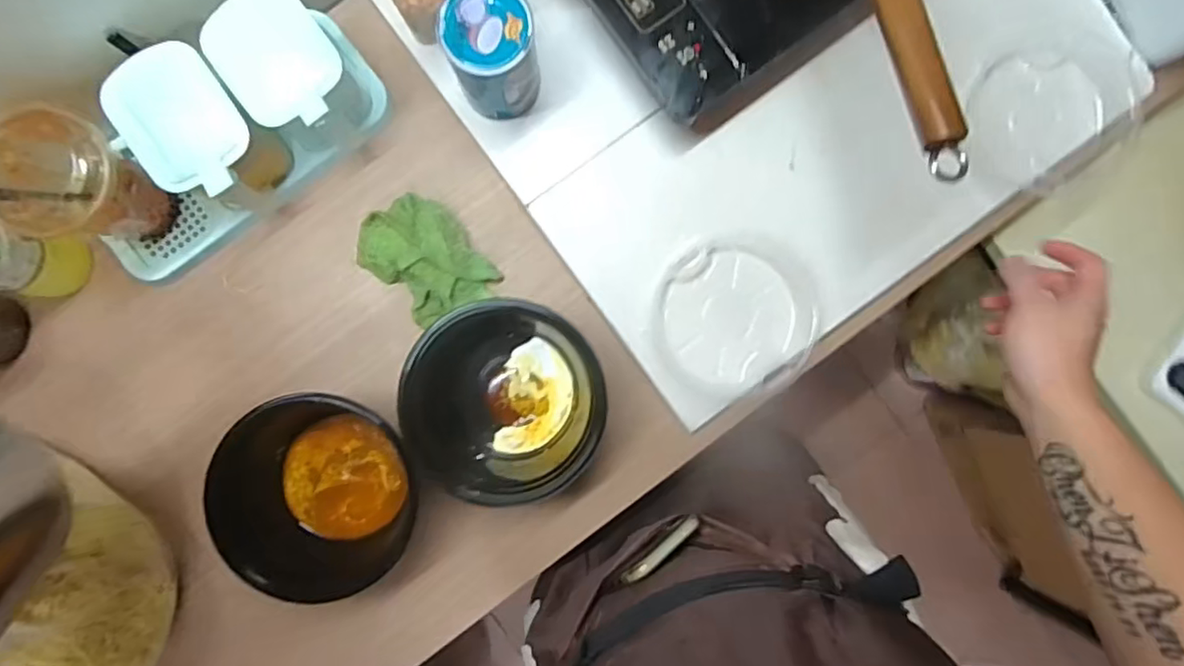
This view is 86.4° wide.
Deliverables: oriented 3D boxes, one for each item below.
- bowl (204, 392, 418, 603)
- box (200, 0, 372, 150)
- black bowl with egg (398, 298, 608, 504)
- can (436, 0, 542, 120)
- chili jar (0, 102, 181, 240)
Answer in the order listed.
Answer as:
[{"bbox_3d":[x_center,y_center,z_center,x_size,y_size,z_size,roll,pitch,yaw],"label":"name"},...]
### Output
[{"bbox_3d":[-0.233,0.139,0.554,0.136,0.111,0.168,5,89,0],"label":"bowl"},{"bbox_3d":[-0.245,-0.210,0.533,0.084,0.109,0.103,-38,89,-1],"label":"box"},{"bbox_3d":[-0.074,0.064,0.556,0.159,0.093,0.143,-2,89,0],"label":"black bowl with egg"},{"bbox_3d":[-0.080,-0.229,0.528,0.069,0.121,0.069,0,89,0],"label":"can"},{"bbox_3d":[-0.402,-0.120,0.512,0.079,0.130,0.084,0,89,0],"label":"chili jar"}]

